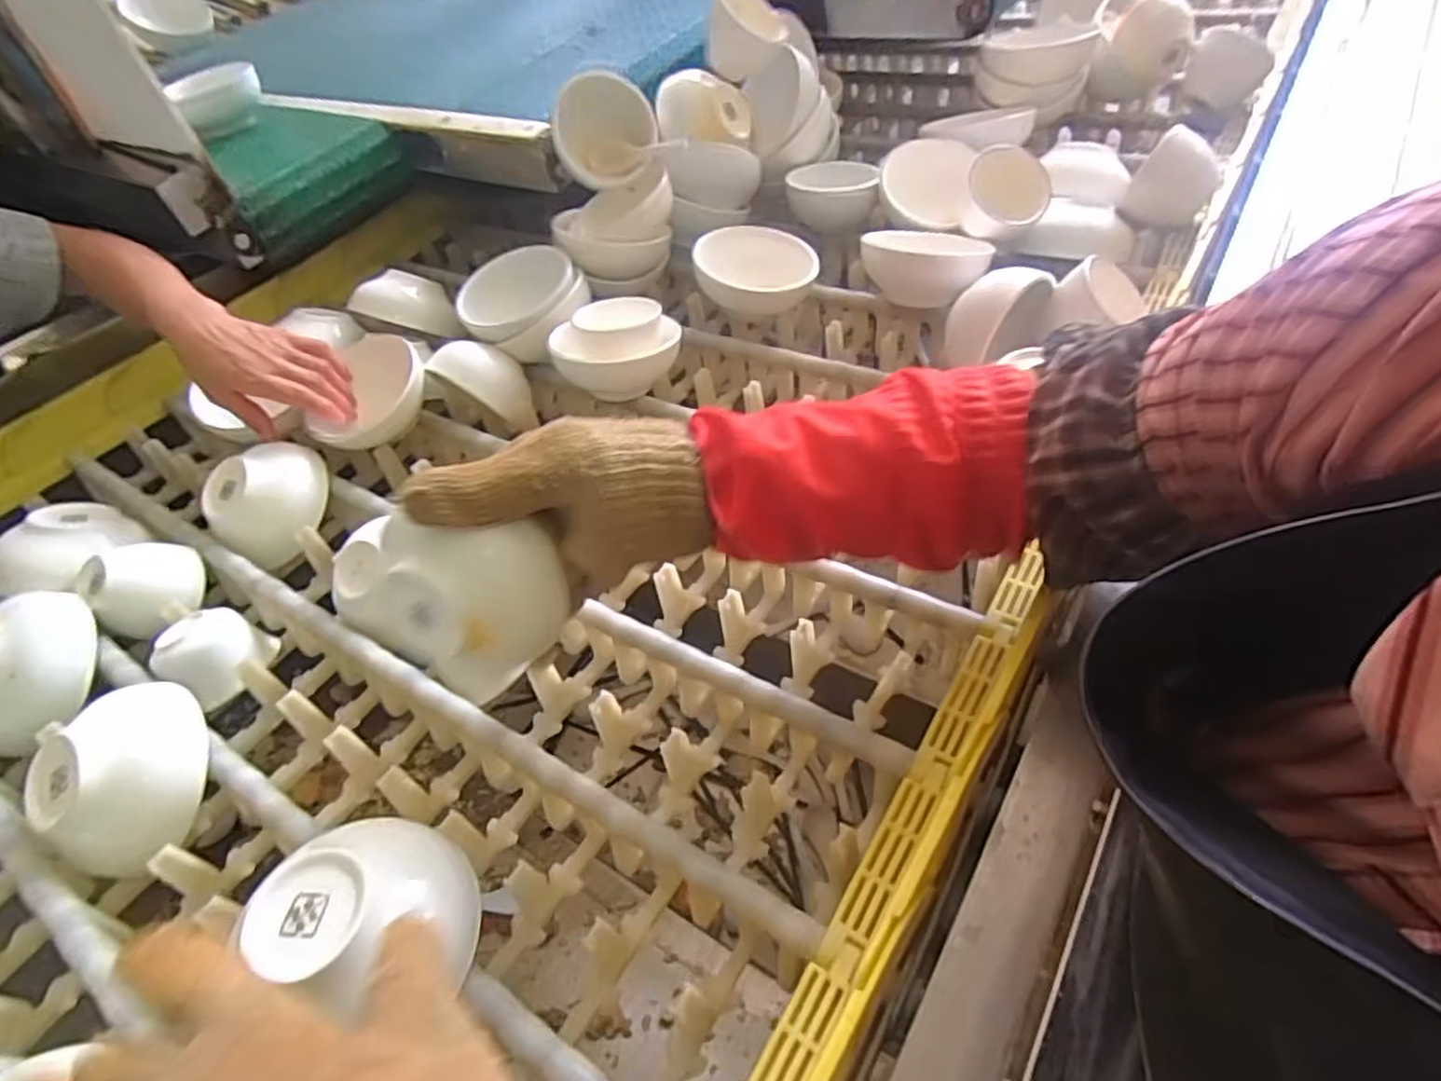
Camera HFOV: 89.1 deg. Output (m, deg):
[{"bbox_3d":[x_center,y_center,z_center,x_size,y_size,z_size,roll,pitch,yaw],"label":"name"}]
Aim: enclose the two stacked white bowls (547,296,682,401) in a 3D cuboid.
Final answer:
[{"bbox_3d":[-0.091,-0.169,0.649,0.105,0.059,0.105,-3,50,4],"label":"two stacked white bowls"}]

